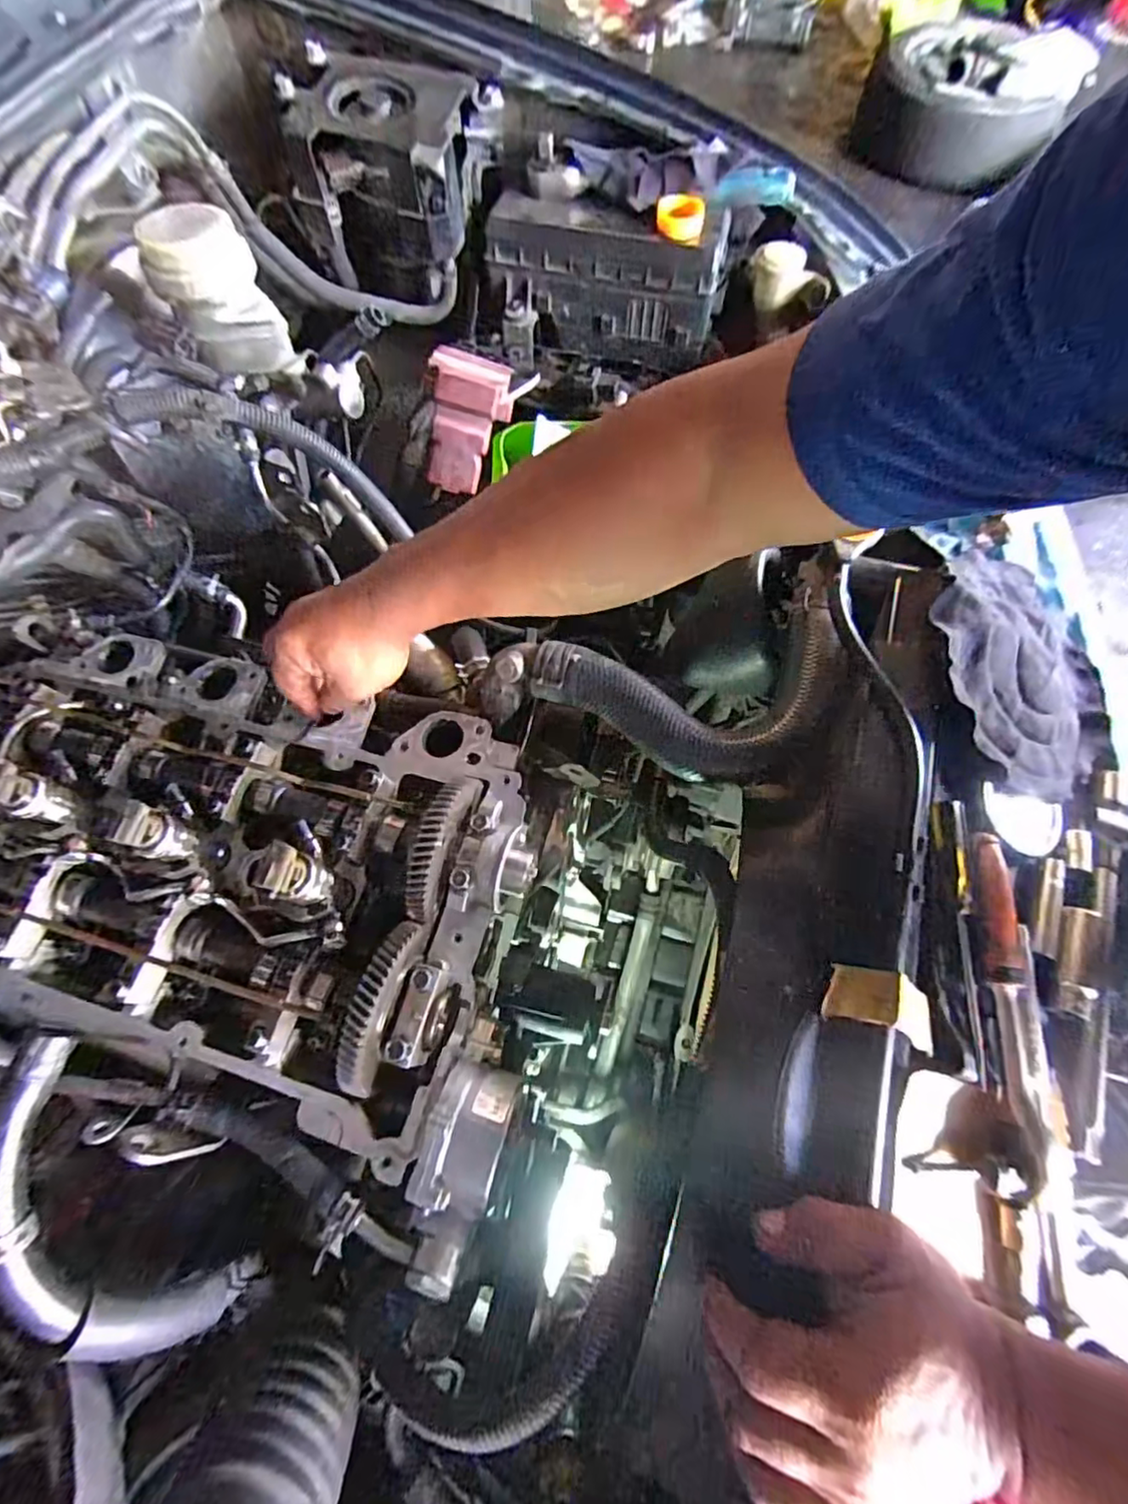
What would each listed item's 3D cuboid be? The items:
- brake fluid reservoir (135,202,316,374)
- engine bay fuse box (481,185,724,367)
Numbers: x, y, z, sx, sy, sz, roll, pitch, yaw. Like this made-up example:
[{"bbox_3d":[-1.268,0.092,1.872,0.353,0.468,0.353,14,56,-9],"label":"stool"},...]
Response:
[{"bbox_3d":[-0.281,-0.380,0.499,0.087,0.098,0.074,-18,69,-7],"label":"brake fluid reservoir"},{"bbox_3d":[0.034,-0.454,0.590,0.242,0.100,0.075,9,68,4],"label":"engine bay fuse box"}]

